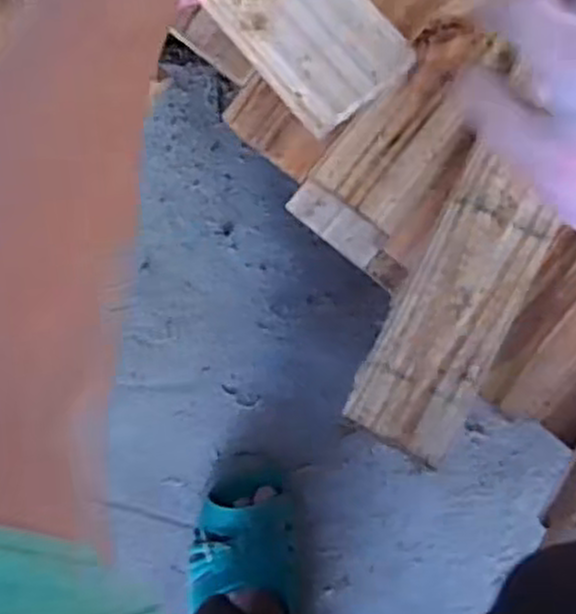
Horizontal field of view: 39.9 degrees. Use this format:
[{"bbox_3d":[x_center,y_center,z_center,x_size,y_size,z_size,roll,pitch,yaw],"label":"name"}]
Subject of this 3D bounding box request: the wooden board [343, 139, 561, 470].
[{"bbox_3d":[0.109,0.002,0.520,0.075,0.009,0.189,27,90,7],"label":"wooden board"}]

